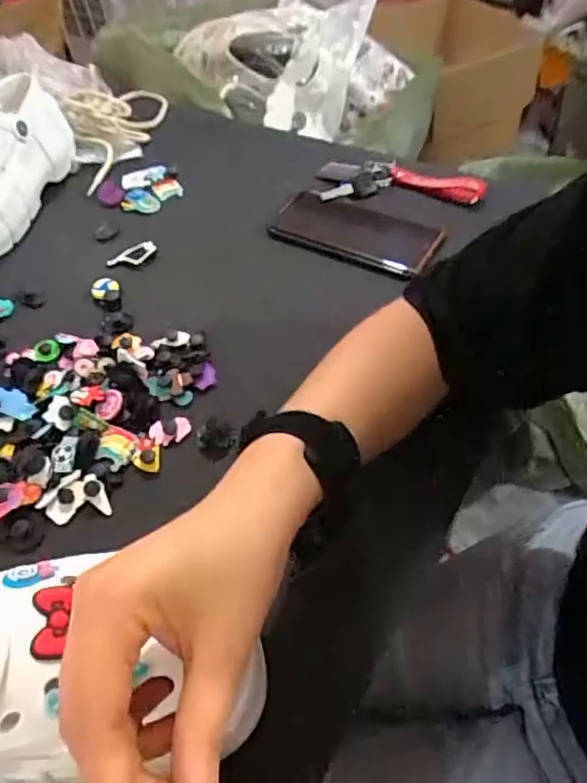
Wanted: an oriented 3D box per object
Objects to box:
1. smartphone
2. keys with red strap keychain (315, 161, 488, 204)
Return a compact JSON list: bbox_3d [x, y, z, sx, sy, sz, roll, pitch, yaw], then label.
[{"bbox_3d":[0.061,-0.157,0.575,0.153,0.009,0.086,23,58,21],"label":"smartphone"},{"bbox_3d":[0.110,-0.216,0.615,0.169,0.009,0.062,5,53,10],"label":"keys with red strap keychain"}]

